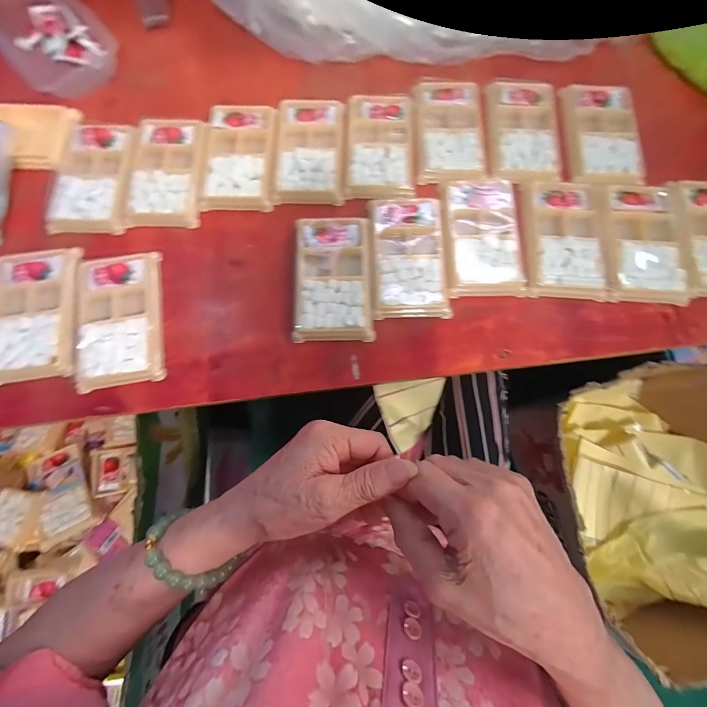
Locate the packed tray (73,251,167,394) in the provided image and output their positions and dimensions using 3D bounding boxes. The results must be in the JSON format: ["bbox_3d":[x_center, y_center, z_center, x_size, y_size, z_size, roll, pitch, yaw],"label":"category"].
[{"bbox_3d":[-0.234,-0.037,0.344,0.079,0.013,0.136,-9,78,-2],"label":"packed tray"}]

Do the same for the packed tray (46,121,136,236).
[{"bbox_3d":[-0.292,-0.199,0.386,0.088,0.014,0.133,-1,78,0],"label":"packed tray"}]

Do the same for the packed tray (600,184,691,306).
[{"bbox_3d":[0.301,-0.118,0.359,0.075,0.010,0.131,1,78,0],"label":"packed tray"}]

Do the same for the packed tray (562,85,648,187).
[{"bbox_3d":[0.285,-0.251,0.393,0.071,0.017,0.136,1,78,0],"label":"packed tray"}]

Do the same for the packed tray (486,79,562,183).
[{"bbox_3d":[0.196,-0.257,0.405,0.082,0.024,0.137,5,78,1],"label":"packed tray"}]

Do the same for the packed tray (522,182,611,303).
[{"bbox_3d":[0.225,-0.124,0.360,0.083,0.014,0.132,4,78,1],"label":"packed tray"}]

